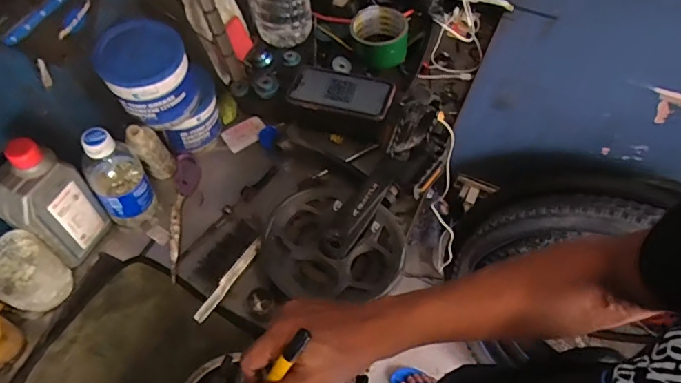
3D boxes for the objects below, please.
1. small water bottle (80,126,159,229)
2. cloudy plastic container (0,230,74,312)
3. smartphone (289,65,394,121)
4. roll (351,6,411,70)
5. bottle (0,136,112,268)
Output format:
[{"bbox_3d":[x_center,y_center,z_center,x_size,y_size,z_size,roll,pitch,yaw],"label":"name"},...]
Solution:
[{"bbox_3d":[-0.277,-0.016,0.588,0.061,0.169,0.058,-34,65,-21],"label":"small water bottle"},{"bbox_3d":[-0.356,0.099,0.543,0.071,0.087,0.069,1,58,-2],"label":"cloudy plastic container"},{"bbox_3d":[0.003,-0.149,0.703,0.151,0.013,0.084,14,52,14],"label":"smartphone"},{"bbox_3d":[0.059,-0.236,0.726,0.088,0.055,0.082,1,58,-2],"label":"roll"},{"bbox_3d":[-0.333,0.017,0.548,0.051,0.168,0.084,32,62,16],"label":"bottle"}]

